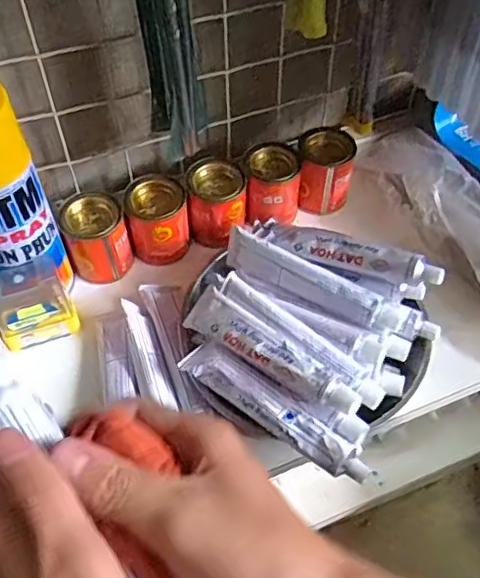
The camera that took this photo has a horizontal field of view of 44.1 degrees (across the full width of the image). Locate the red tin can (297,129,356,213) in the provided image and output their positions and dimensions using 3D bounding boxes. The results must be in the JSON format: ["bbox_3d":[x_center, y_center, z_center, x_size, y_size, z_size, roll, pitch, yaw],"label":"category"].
[{"bbox_3d":[0.085,-0.119,0.591,0.052,0.070,0.057,-1,51,1],"label":"red tin can"}]

